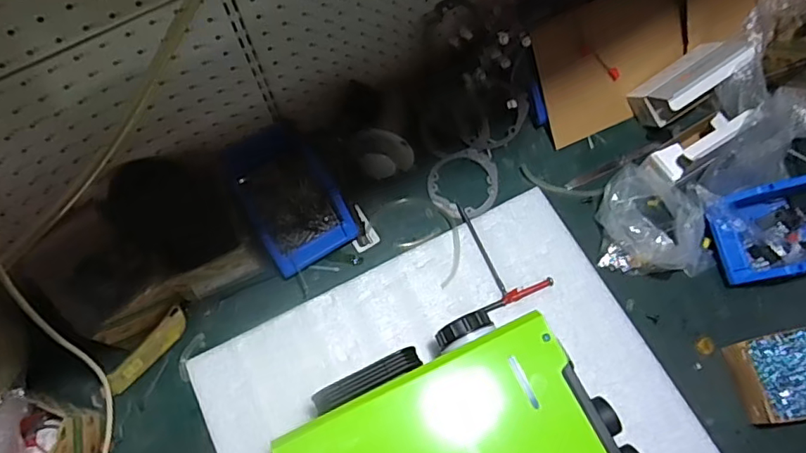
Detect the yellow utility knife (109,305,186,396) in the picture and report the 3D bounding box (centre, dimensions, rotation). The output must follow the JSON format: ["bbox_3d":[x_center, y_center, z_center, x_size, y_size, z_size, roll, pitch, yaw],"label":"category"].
[{"bbox_3d":[-0.320,0.158,0.682,0.030,0.015,0.121,44,72,-16],"label":"yellow utility knife"}]

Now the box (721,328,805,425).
[{"bbox_3d":[0.477,0.179,0.649,0.138,0.058,0.099,-10,68,-3],"label":"box"}]

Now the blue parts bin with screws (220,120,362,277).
[{"bbox_3d":[-0.153,-0.037,0.715,0.117,0.064,0.180,-31,71,-11],"label":"blue parts bin with screws"}]

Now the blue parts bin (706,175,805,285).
[{"bbox_3d":[0.498,0.005,0.697,0.199,0.091,0.114,-14,68,-5],"label":"blue parts bin"}]

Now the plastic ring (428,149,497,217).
[{"bbox_3d":[0.090,-0.060,0.772,0.105,0.010,0.101,-20,69,-7],"label":"plastic ring"}]

